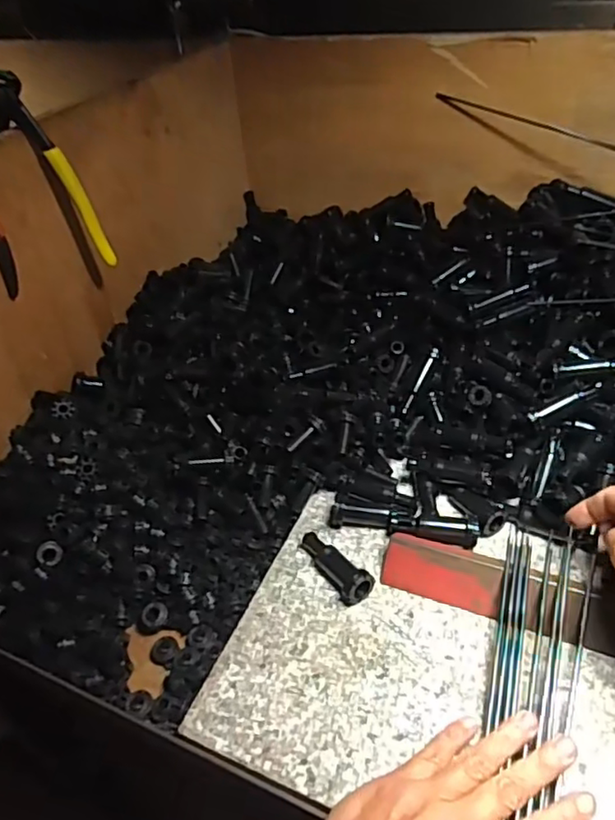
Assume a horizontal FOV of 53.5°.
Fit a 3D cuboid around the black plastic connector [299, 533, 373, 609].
[{"bbox_3d":[0.021,0.114,0.459,0.024,0.022,0.068,-27,44,-21],"label":"black plastic connector"}]

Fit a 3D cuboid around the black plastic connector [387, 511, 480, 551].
[{"bbox_3d":[0.096,0.092,0.468,0.068,0.020,0.015,7,43,16],"label":"black plastic connector"}]

